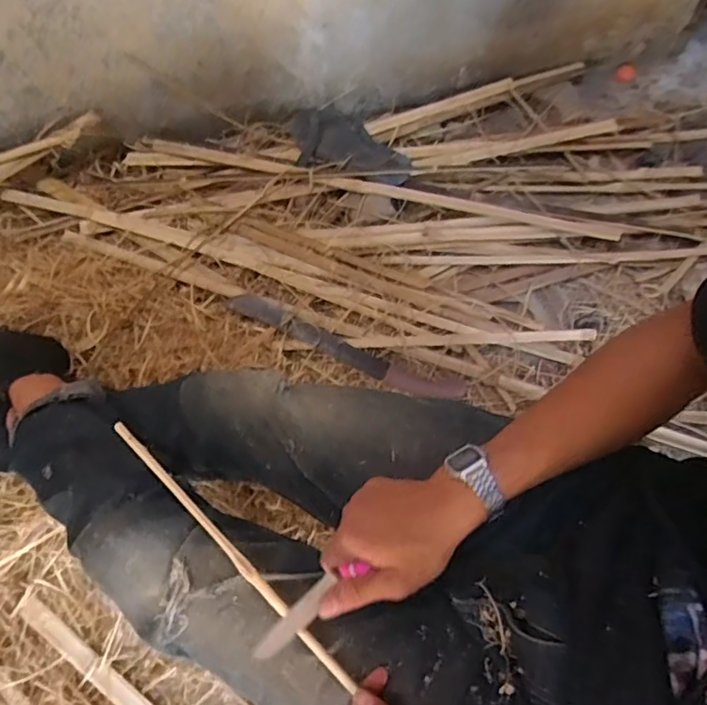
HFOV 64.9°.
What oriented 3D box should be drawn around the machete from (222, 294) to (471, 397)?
[{"bbox_3d":[-0.015,-0.007,0.886,0.403,0.027,0.056,22,70,6],"label":"machete"}]

